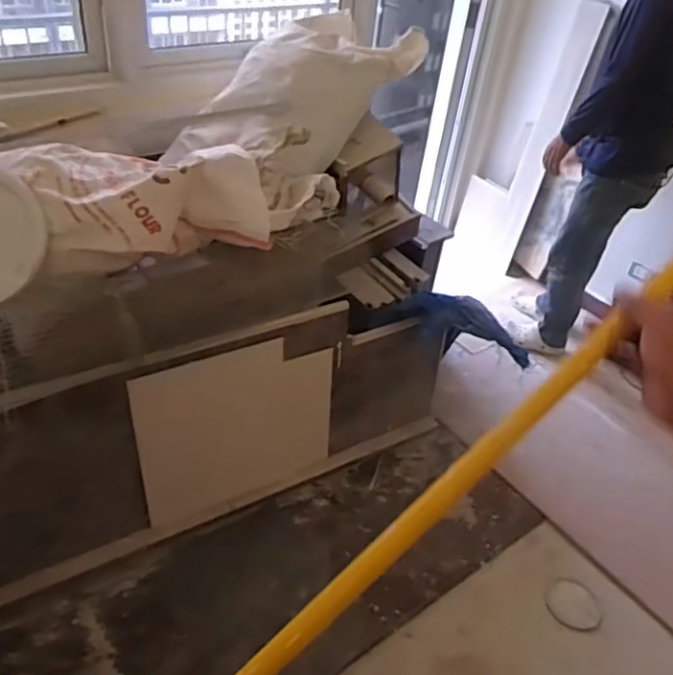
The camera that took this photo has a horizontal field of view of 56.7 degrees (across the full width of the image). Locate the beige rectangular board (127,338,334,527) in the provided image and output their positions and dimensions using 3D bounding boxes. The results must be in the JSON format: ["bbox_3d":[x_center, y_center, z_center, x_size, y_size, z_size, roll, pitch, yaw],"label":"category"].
[{"bbox_3d":[-0.252,0.233,1.664,0.534,0.466,0.014,-17,36,-26],"label":"beige rectangular board"}]

